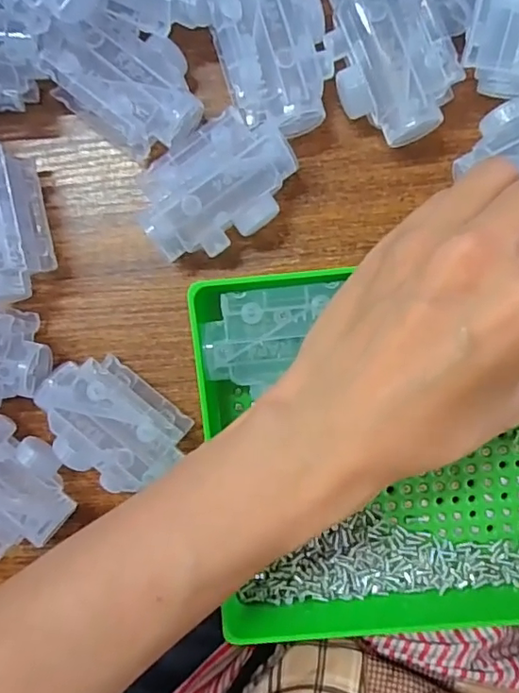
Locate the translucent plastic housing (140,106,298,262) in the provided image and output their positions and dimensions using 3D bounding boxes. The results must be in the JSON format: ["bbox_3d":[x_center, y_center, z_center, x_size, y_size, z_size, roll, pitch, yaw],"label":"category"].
[{"bbox_3d":[-0.017,-0.067,0.238,0.067,0.029,0.043,-35,91,4],"label":"translucent plastic housing"}]

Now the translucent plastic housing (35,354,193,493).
[{"bbox_3d":[-0.067,0.035,0.244,0.061,0.030,0.044,40,94,0],"label":"translucent plastic housing"}]

